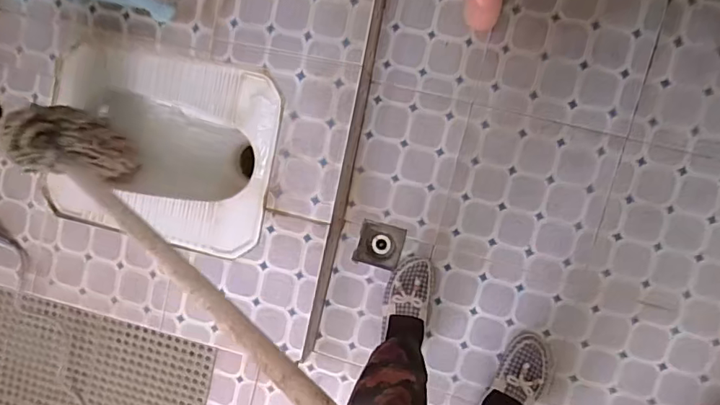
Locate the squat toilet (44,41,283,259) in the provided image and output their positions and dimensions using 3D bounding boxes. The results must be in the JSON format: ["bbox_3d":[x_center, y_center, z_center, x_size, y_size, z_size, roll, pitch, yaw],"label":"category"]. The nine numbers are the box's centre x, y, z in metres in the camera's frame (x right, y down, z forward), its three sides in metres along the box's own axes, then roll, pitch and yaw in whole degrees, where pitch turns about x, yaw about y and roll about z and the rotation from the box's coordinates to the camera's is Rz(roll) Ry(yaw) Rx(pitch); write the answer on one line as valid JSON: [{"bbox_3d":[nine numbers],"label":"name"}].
[{"bbox_3d":[-0.398,-0.117,1.105,0.482,0.153,0.370,13,97,8],"label":"squat toilet"}]

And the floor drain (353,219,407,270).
[{"bbox_3d":[0.044,0.090,1.103,0.095,0.013,0.091,13,97,8],"label":"floor drain"}]

